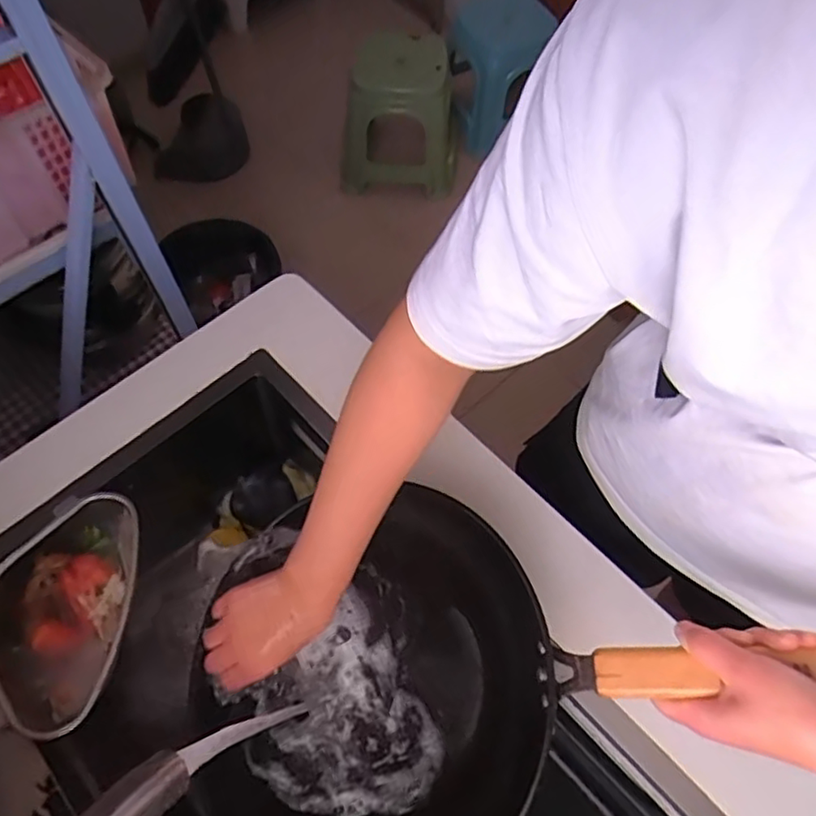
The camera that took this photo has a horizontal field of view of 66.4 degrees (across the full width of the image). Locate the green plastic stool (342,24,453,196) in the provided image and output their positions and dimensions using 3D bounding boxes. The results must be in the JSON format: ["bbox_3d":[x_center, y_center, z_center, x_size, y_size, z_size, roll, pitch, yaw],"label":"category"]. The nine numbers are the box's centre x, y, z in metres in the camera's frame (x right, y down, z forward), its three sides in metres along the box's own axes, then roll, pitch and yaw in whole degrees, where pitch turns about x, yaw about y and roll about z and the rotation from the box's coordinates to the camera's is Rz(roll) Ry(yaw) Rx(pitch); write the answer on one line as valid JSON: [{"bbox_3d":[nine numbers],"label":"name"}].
[{"bbox_3d":[-0.034,-0.835,1.790,0.317,0.334,0.309,-1,62,-1],"label":"green plastic stool"}]

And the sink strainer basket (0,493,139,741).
[{"bbox_3d":[-0.323,0.189,0.598,0.137,0.071,0.207,13,62,6],"label":"sink strainer basket"}]

